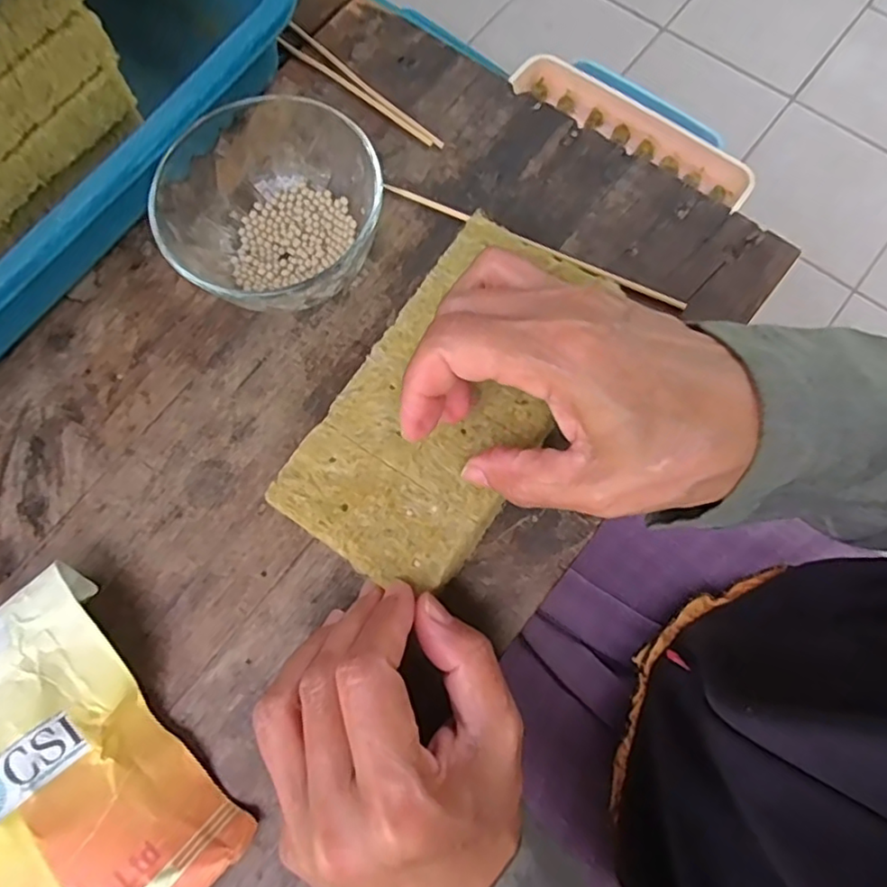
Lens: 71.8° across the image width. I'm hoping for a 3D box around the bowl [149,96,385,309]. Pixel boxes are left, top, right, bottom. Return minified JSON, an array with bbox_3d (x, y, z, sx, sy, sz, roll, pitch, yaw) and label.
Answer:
[{"bbox_3d":[-0.074,-0.098,0.263,0.079,0.049,0.083,-1,75,2],"label":"bowl"}]

